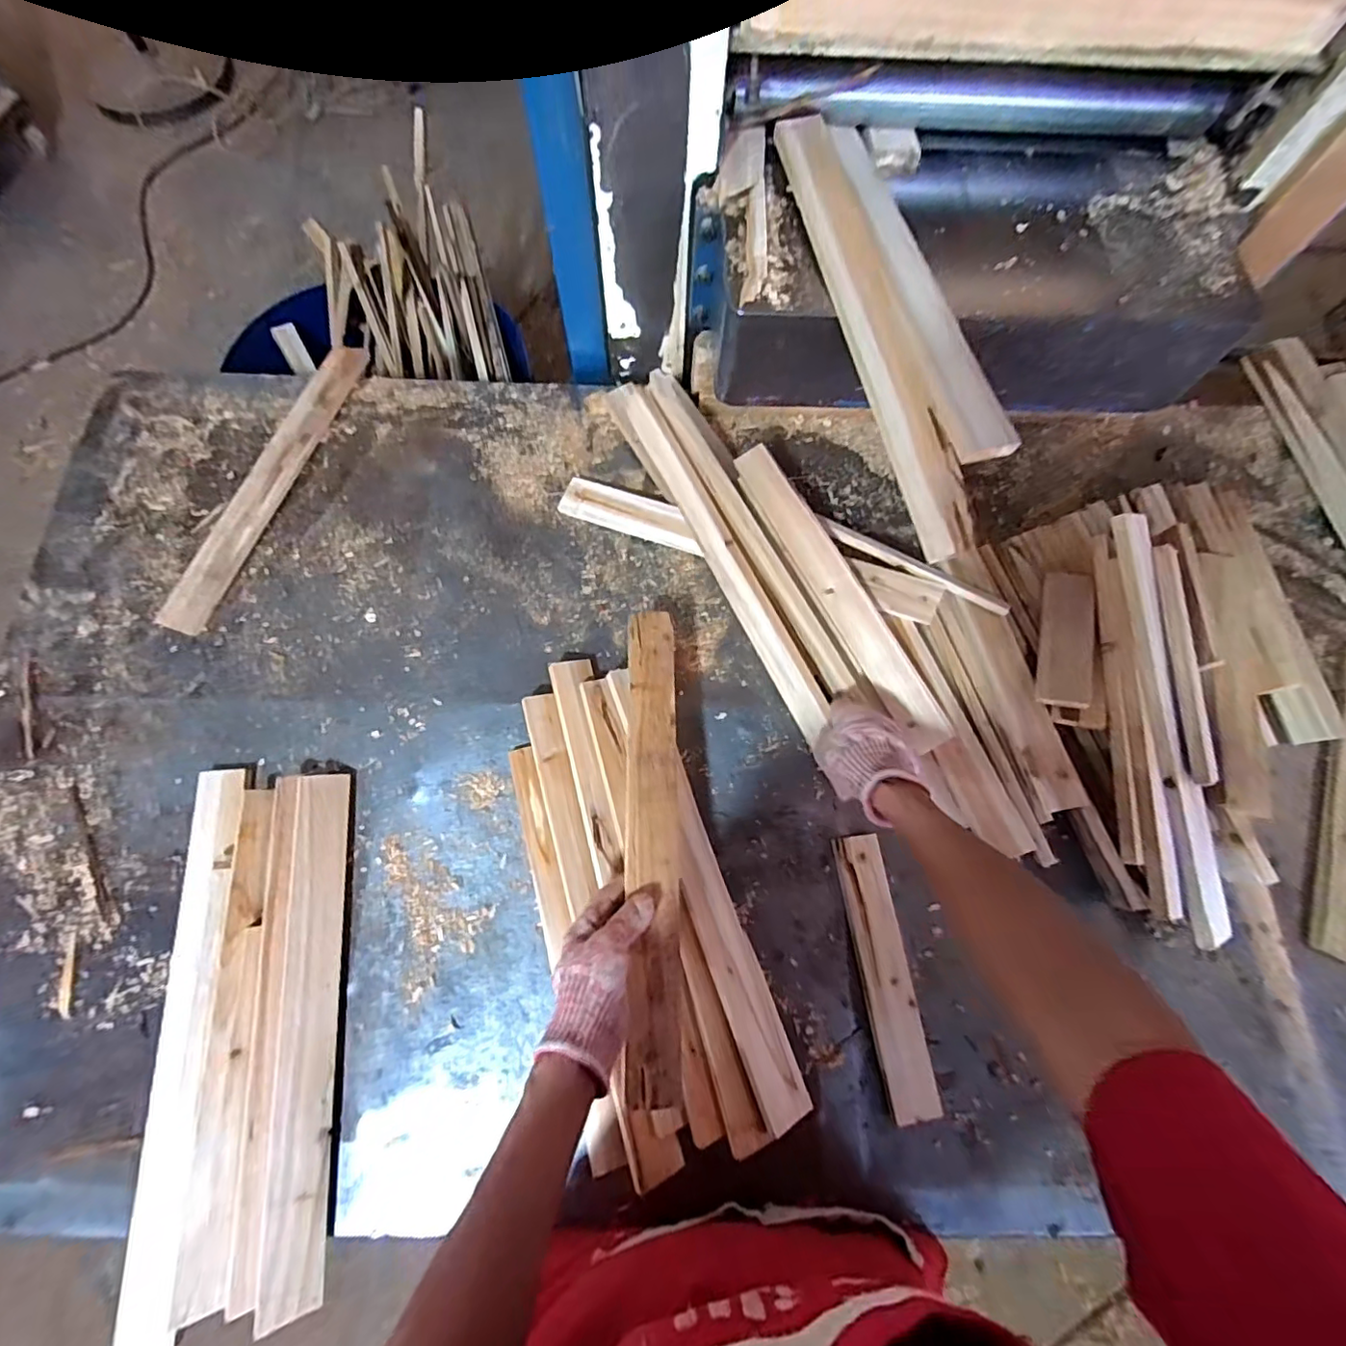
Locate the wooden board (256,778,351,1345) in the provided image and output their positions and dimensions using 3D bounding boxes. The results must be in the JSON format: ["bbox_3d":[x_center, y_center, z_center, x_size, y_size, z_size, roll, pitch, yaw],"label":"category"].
[{"bbox_3d":[-0.365,0.341,0.576,0.046,0.035,0.467,-6,72,-4],"label":"wooden board"}]

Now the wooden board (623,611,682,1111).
[{"bbox_3d":[-0.020,0.144,0.556,0.048,0.018,0.448,-1,66,-2],"label":"wooden board"}]

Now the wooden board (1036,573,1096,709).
[{"bbox_3d":[0.445,-0.042,0.645,0.049,0.013,0.166,5,70,29],"label":"wooden board"}]

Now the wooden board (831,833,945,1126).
[{"bbox_3d":[0.223,0.311,0.602,0.050,0.015,0.265,-7,72,-4],"label":"wooden board"}]

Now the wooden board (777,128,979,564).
[{"bbox_3d":[0.189,-0.332,0.542,0.051,0.011,0.478,-15,79,3],"label":"wooden board"}]

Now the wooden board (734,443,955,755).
[{"bbox_3d":[0.193,-0.096,0.667,0.054,0.010,0.397,-32,81,11],"label":"wooden board"}]

